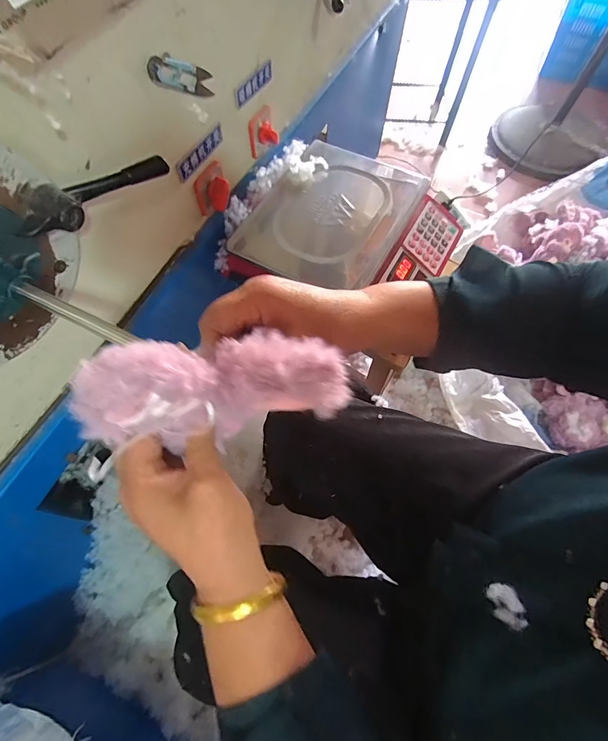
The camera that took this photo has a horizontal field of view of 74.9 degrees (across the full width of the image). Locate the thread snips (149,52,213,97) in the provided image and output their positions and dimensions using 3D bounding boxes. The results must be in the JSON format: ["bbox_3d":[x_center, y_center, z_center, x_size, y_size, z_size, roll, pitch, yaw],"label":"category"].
[{"bbox_3d":[-0.140,-0.339,0.458,0.012,0.029,0.110,26,32,11],"label":"thread snips"}]

